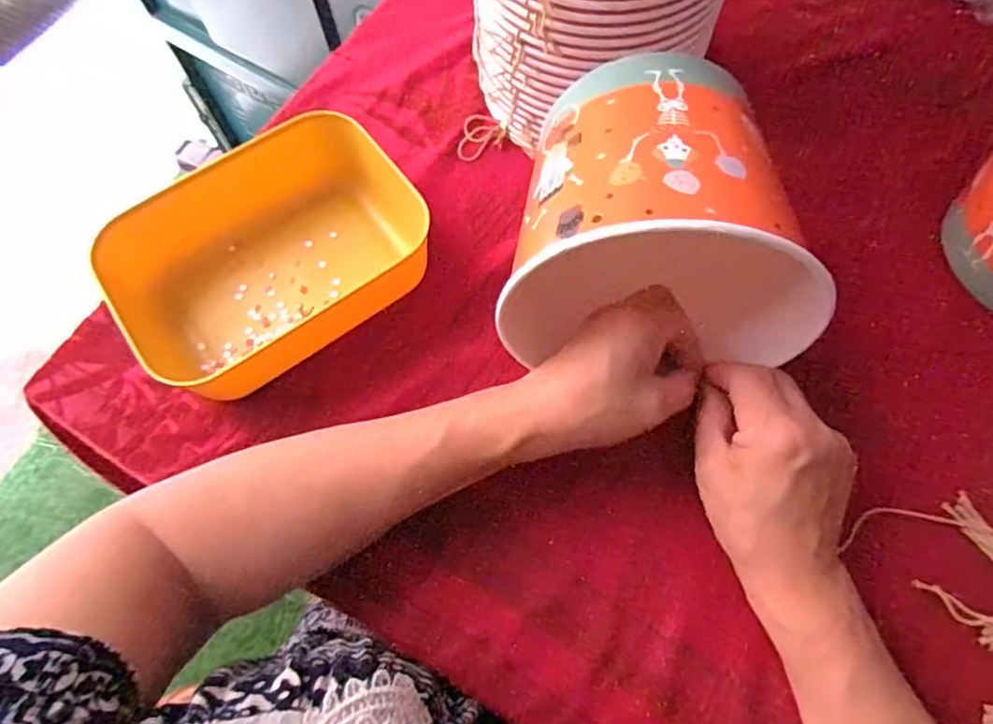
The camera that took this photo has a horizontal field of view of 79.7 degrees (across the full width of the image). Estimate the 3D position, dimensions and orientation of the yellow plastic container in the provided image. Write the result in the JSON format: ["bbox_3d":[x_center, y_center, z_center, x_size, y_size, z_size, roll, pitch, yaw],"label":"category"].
[{"bbox_3d":[-0.149,-0.067,0.396,0.191,0.056,0.145,-38,70,-13],"label":"yellow plastic container"}]

